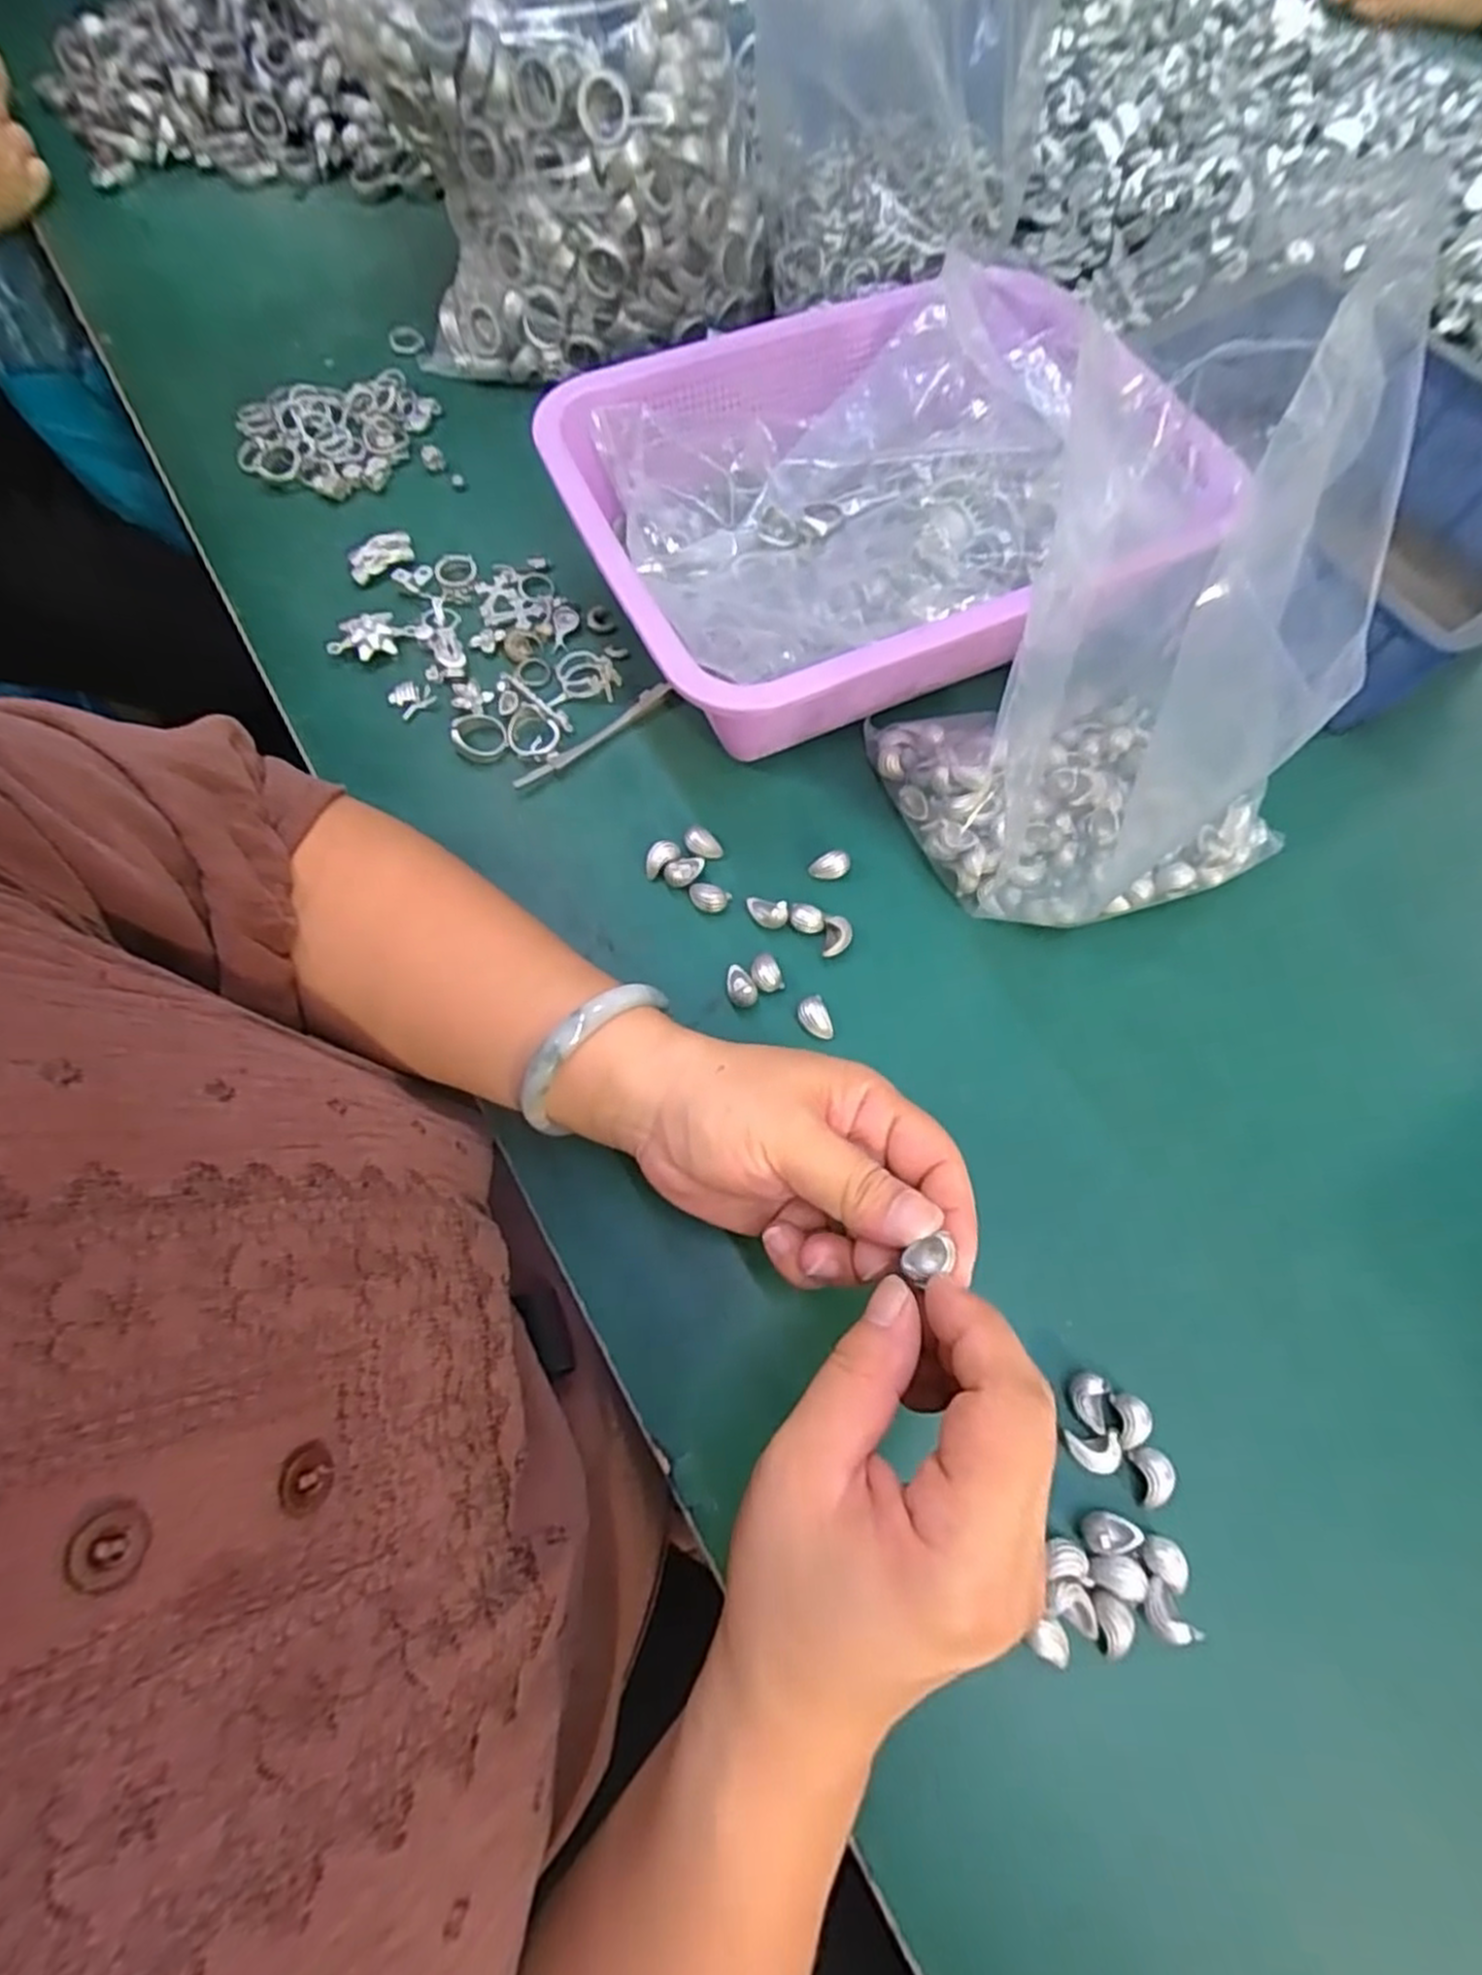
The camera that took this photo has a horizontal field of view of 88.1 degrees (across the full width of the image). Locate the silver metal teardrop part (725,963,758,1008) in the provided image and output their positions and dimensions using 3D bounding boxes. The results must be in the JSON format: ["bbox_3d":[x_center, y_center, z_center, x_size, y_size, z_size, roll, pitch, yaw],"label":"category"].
[{"bbox_3d":[0.000,0.000,0.344,0.013,0.009,0.020,-11,71,-5],"label":"silver metal teardrop part"}]

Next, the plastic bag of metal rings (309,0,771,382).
[{"bbox_3d":[-0.112,-0.503,0.389,0.224,0.263,0.167,-16,71,-6],"label":"plastic bag of metal rings"}]

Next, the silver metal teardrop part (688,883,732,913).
[{"bbox_3d":[-0.016,-0.042,0.360,0.019,0.011,0.012,13,71,4],"label":"silver metal teardrop part"}]

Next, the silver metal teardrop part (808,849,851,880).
[{"bbox_3d":[0.042,-0.058,0.368,0.019,0.011,0.011,0,70,-1],"label":"silver metal teardrop part"}]

